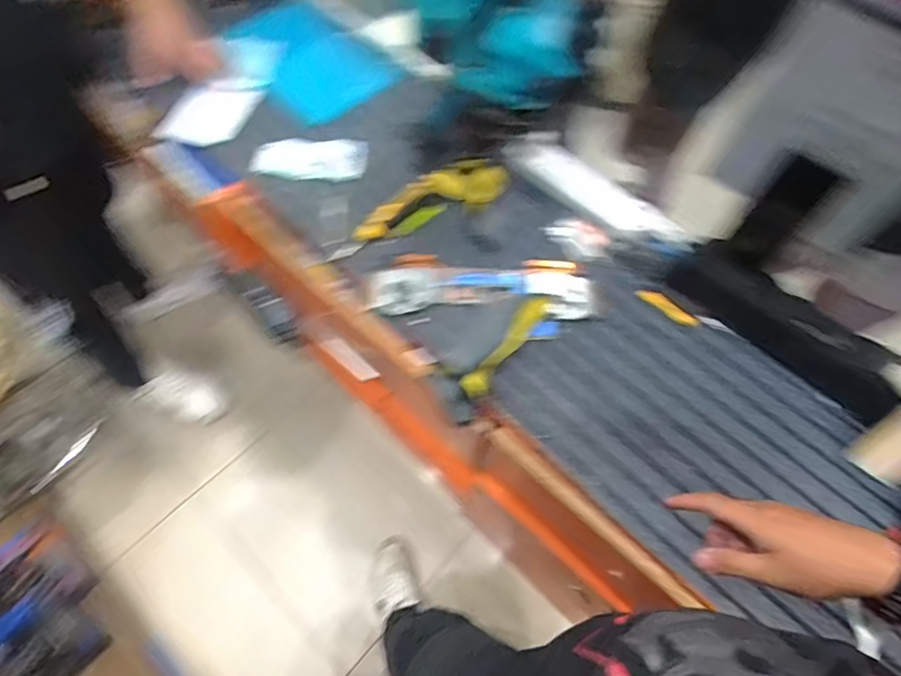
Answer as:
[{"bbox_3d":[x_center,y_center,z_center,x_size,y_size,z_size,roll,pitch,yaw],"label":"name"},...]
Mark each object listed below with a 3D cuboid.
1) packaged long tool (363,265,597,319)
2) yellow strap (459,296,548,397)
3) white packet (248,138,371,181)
[{"bbox_3d":[0.047,-0.078,0.809,0.348,0.018,0.093,1,63,-2],"label":"packaged long tool"},{"bbox_3d":[0.081,0.009,0.752,0.036,0.029,0.210,32,53,14],"label":"yellow strap"},{"bbox_3d":[-0.252,-0.323,0.934,0.200,0.009,0.096,0,63,-2],"label":"white packet"}]

